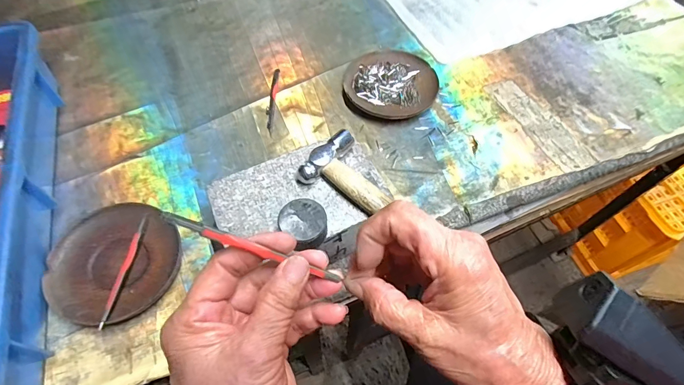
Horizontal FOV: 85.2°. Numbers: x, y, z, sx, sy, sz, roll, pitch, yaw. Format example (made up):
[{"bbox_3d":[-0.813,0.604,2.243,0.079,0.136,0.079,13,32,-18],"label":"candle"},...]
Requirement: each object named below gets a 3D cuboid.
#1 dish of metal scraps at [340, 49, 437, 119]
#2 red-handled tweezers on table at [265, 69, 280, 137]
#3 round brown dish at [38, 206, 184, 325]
[{"bbox_3d":[0.060,-0.140,0.472,0.115,0.017,0.107,1,59,-1],"label":"dish of metal scraps"},{"bbox_3d":[-0.087,-0.115,0.461,0.010,0.004,0.107,1,59,-1],"label":"red-handled tweezers on table"},{"bbox_3d":[-0.210,0.064,0.346,0.108,0.014,0.110,1,59,-1],"label":"round brown dish"}]

